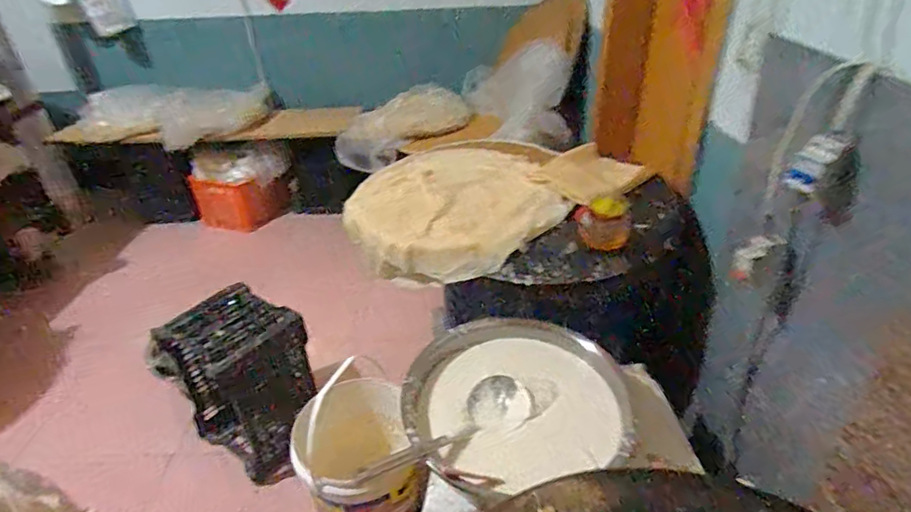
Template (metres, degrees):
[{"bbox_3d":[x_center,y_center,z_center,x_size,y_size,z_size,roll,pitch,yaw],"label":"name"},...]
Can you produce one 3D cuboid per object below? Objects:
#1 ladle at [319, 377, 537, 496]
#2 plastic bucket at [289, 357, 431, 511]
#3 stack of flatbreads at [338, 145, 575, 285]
[{"bbox_3d":[-0.045,0.294,0.865,0.366,0.048,0.106,-17,36,-21],"label":"ladle"},{"bbox_3d":[-0.241,0.539,1.310,0.271,0.370,0.268,-2,33,1],"label":"plastic bucket"},{"bbox_3d":[-0.008,-0.092,1.259,0.458,0.141,0.495,-14,35,-17],"label":"stack of flatbreads"}]

